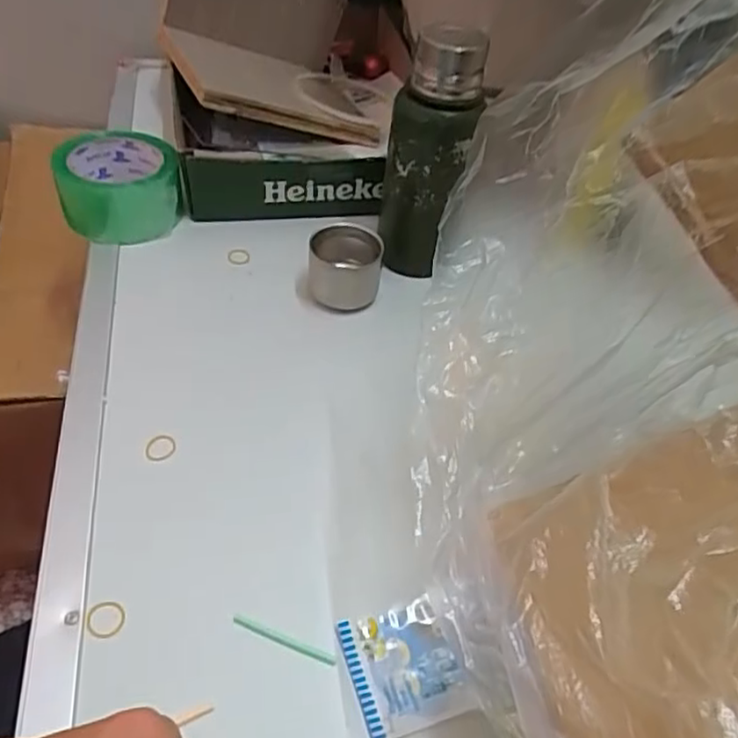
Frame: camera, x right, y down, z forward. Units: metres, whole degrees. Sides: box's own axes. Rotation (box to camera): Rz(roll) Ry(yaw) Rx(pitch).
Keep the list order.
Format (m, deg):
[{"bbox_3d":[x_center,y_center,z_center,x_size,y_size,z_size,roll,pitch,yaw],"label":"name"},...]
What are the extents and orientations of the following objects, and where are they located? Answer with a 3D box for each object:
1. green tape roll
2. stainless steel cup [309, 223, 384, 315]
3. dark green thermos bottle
[{"bbox_3d":[-0.218,-0.161,0.577,0.101,0.061,0.081,-4,47,-10],"label":"green tape roll"},{"bbox_3d":[-0.020,-0.085,0.546,0.059,0.047,0.059,3,46,-3],"label":"stainless steel cup"},{"bbox_3d":[0.049,-0.168,0.525,0.068,0.183,0.057,7,46,0],"label":"dark green thermos bottle"}]

